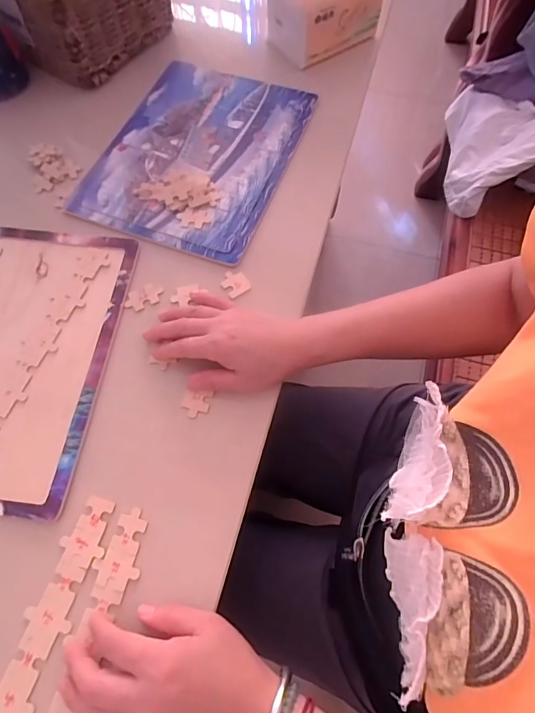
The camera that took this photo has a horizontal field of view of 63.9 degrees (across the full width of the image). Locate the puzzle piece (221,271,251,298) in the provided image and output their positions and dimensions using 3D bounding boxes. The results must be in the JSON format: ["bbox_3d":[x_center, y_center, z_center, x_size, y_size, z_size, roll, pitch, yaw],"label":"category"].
[{"bbox_3d":[-0.034,-0.079,0.458,0.026,0.004,0.031,-35,71,-13],"label":"puzzle piece"}]

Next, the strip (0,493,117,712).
[{"bbox_3d":[-0.184,0.241,0.318,0.035,0.005,0.269,18,68,8],"label":"strip"}]

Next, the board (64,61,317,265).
[{"bbox_3d":[-0.083,-0.260,0.528,0.215,0.012,0.289,19,68,8],"label":"board"}]

